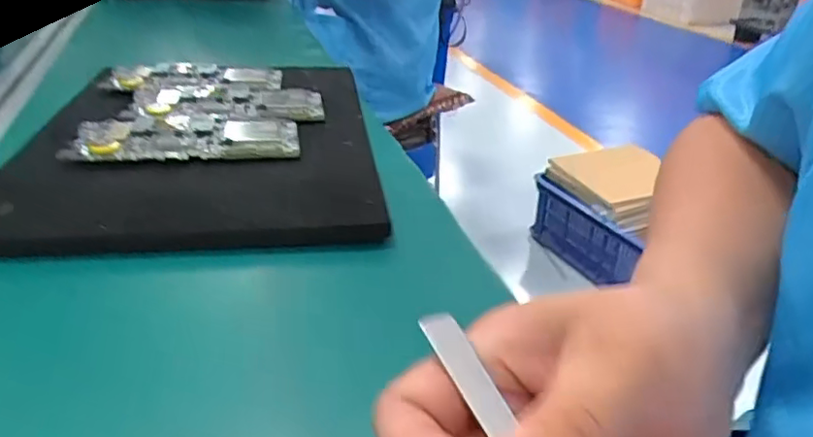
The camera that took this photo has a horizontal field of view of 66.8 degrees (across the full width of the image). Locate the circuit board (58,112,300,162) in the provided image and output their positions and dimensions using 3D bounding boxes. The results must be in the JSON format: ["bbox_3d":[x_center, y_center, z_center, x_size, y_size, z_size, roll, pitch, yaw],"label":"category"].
[{"bbox_3d":[-0.157,-0.061,0.447,0.150,0.010,0.081,-5,31,-12],"label":"circuit board"}]

